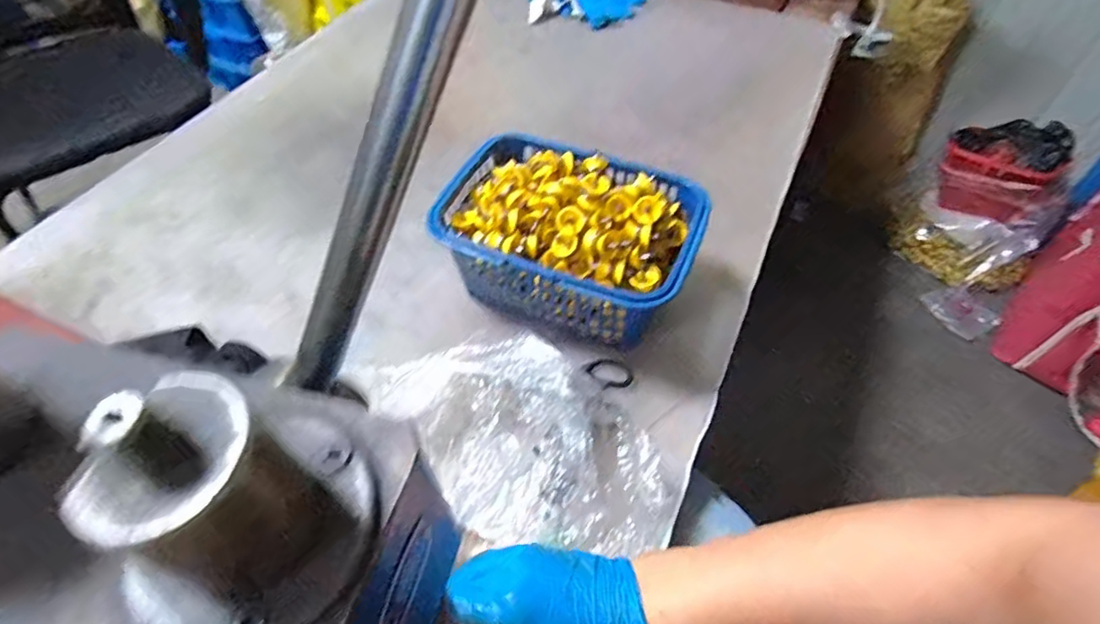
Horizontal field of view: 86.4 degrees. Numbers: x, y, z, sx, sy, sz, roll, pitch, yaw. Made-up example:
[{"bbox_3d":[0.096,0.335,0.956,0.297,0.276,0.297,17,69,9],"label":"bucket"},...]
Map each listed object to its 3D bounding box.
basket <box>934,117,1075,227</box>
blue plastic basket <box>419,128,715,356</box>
[{"bbox_3d":[1.071,-0.350,1.381,0.194,0.186,0.231,-31,59,-22],"label":"basket"},{"bbox_3d":[0.019,-0.074,0.588,0.242,0.114,0.170,19,55,13],"label":"blue plastic basket"}]

